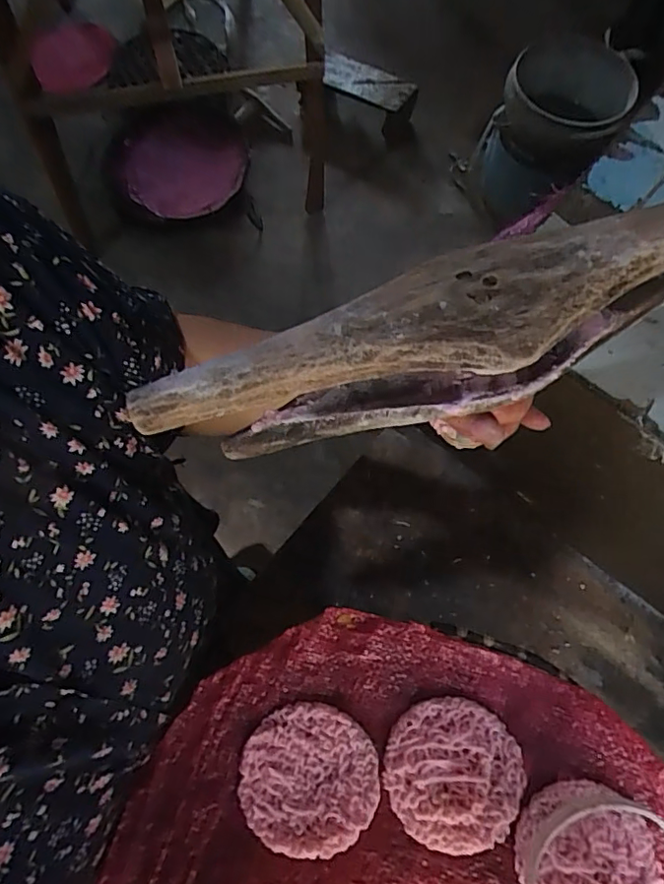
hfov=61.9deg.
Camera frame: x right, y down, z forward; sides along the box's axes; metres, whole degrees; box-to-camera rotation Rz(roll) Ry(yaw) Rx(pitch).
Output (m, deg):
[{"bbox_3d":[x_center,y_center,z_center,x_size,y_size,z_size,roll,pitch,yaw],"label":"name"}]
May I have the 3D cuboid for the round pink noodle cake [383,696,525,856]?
[{"bbox_3d":[0.071,0.194,0.323,0.078,0.005,0.076,0,72,1],"label":"round pink noodle cake"}]

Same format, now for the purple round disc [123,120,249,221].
[{"bbox_3d":[-0.432,-0.822,1.650,0.357,0.041,0.326,-1,79,5],"label":"purple round disc"}]

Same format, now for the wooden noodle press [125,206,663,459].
[{"bbox_3d":[0.063,-0.050,0.257,0.294,0.042,0.061,-19,73,-2],"label":"wooden noodle press"}]

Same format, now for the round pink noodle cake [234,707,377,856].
[{"bbox_3d":[-0.013,0.195,0.320,0.078,0.005,0.074,0,72,1],"label":"round pink noodle cake"}]

